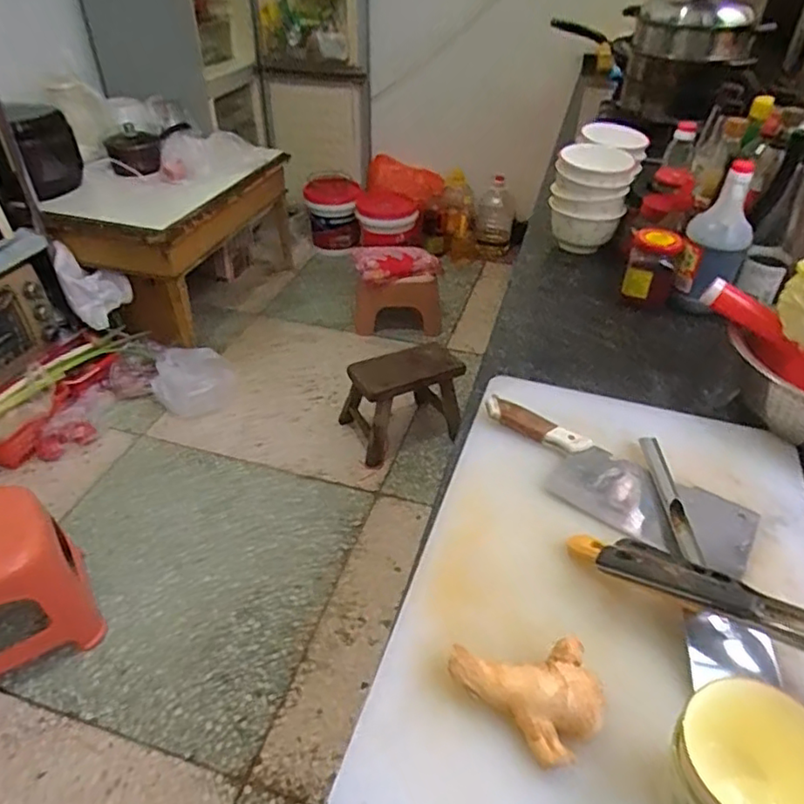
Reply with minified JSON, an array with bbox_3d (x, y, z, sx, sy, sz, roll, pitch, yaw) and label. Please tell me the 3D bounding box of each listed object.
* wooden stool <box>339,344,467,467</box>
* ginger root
[{"bbox_3d":[0.006,-0.009,1.822,0.326,0.259,0.237,-15,42,-20],"label":"wooden stool"},{"bbox_3d":[0.093,0.223,0.454,0.110,0.041,0.080,-1,39,-1],"label":"ginger root"}]

